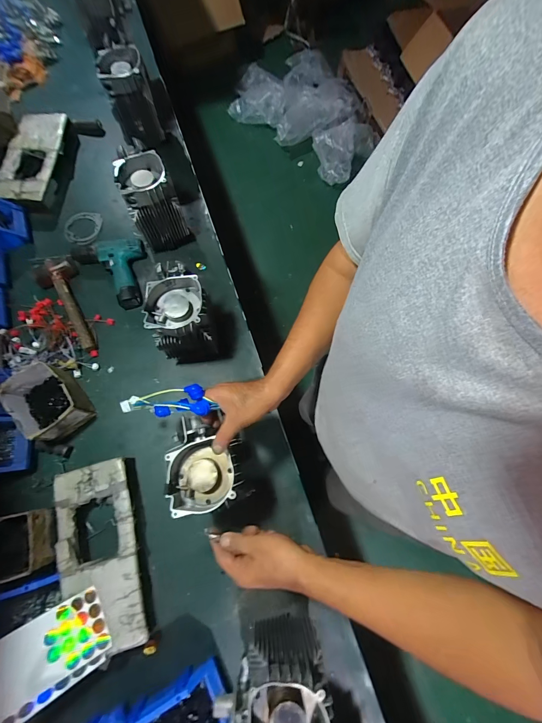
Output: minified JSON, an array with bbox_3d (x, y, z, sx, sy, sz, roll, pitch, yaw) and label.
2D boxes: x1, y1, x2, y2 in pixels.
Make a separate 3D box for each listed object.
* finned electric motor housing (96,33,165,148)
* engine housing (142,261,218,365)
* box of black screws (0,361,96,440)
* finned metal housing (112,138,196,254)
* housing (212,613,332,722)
[{"bbox_3d":[-0.403,-0.770,0.892,0.120,0.190,0.137,-12,73,-4],"label":"finned electric motor housing"},{"bbox_3d":[-0.189,-0.091,0.690,0.124,0.210,0.135,-5,72,-2],"label":"engine housing"},{"bbox_3d":[-0.494,0.091,0.680,0.123,0.090,0.149,-40,77,-12],"label":"box of black screws"},{"bbox_3d":[-0.300,-0.408,0.790,0.123,0.197,0.142,-22,74,-8],"label":"finned metal housing"},{"bbox_3d":[0.000,0.522,0.501,0.157,0.211,0.114,5,72,1],"label":"housing"}]

